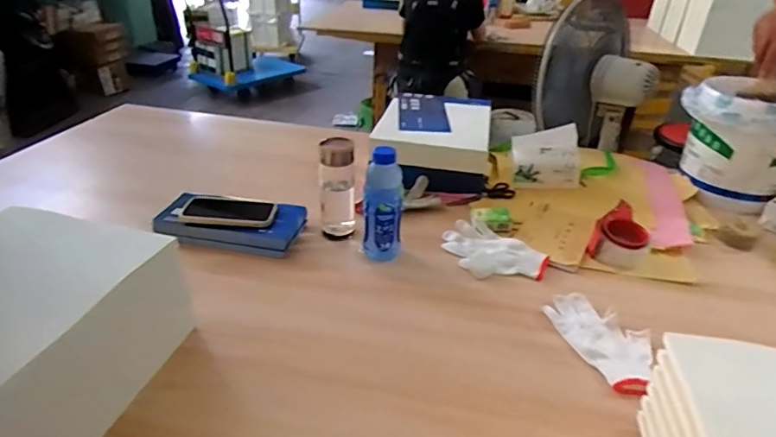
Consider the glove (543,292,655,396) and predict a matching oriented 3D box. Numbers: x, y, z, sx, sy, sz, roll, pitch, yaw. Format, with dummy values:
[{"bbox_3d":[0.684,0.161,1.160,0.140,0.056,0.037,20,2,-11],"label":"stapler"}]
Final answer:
[{"bbox_3d":[0.323,0.176,0.748,0.103,0.016,0.193,-10,33,-20],"label":"glove"}]

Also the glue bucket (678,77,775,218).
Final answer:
[{"bbox_3d":[0.808,-0.178,1.135,0.238,0.216,0.243,-6,32,-14],"label":"glue bucket"}]

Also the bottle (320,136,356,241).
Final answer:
[{"bbox_3d":[-0.095,-0.053,0.960,0.066,0.192,0.080,-2,31,-7],"label":"bottle"}]

